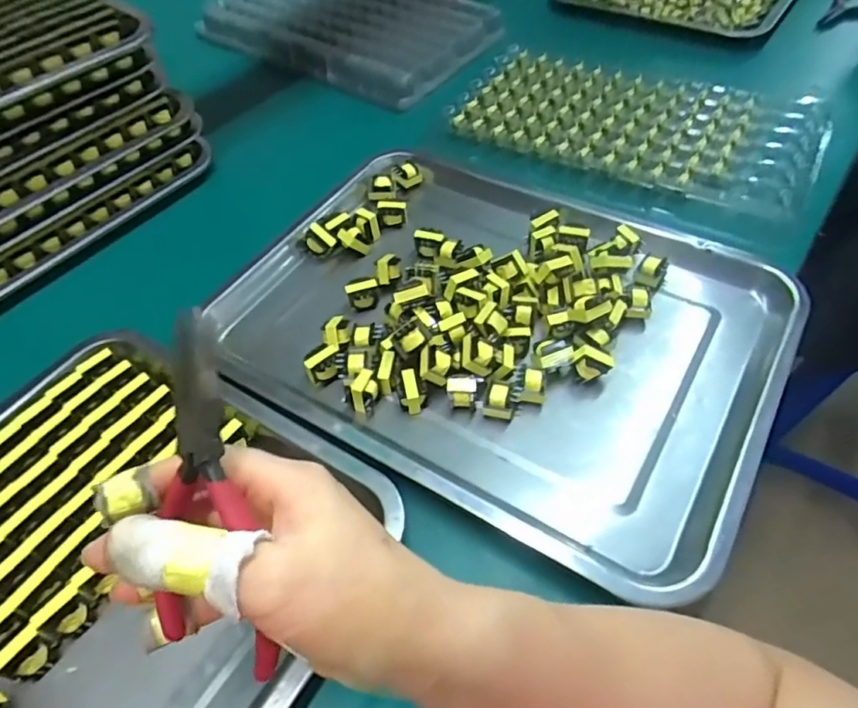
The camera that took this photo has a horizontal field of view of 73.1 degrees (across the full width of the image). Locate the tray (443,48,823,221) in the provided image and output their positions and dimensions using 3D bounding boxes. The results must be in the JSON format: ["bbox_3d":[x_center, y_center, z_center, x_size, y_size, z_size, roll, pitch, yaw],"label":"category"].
[{"bbox_3d":[0.203,-0.236,0.585,0.336,0.018,0.191,24,58,21],"label":"tray"}]

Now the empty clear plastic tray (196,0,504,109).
[{"bbox_3d":[-0.102,-0.429,0.746,0.342,0.040,0.223,32,60,23],"label":"empty clear plastic tray"}]

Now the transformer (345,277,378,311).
[{"bbox_3d":[-0.052,-0.047,0.462,0.025,0.025,0.017,-11,53,-7],"label":"transformer"}]

